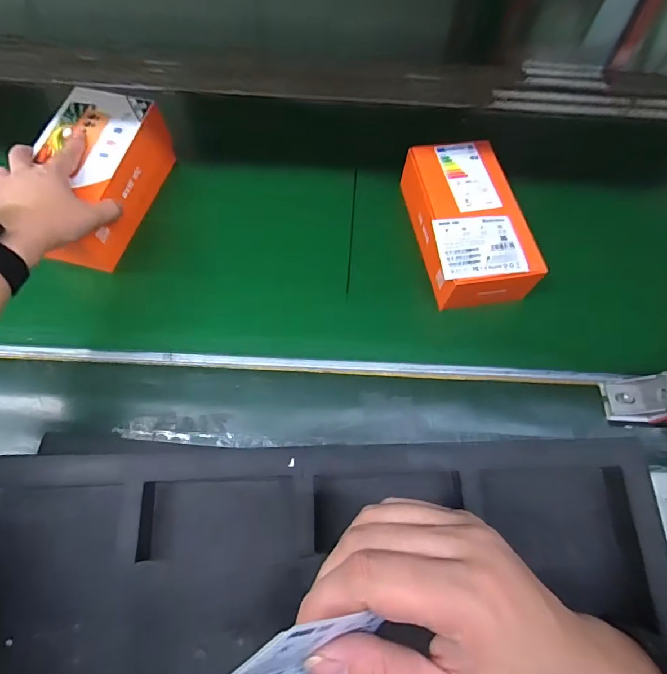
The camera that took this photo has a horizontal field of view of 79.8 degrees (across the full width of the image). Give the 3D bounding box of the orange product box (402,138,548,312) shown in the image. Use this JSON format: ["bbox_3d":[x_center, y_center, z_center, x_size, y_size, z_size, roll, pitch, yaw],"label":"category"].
[{"bbox_3d":[0.151,-0.127,0.461,0.107,0.064,0.192,-6,65,-4],"label":"orange product box"}]

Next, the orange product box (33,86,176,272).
[{"bbox_3d":[-0.269,-0.175,0.444,0.104,0.071,0.194,13,65,4],"label":"orange product box"}]

